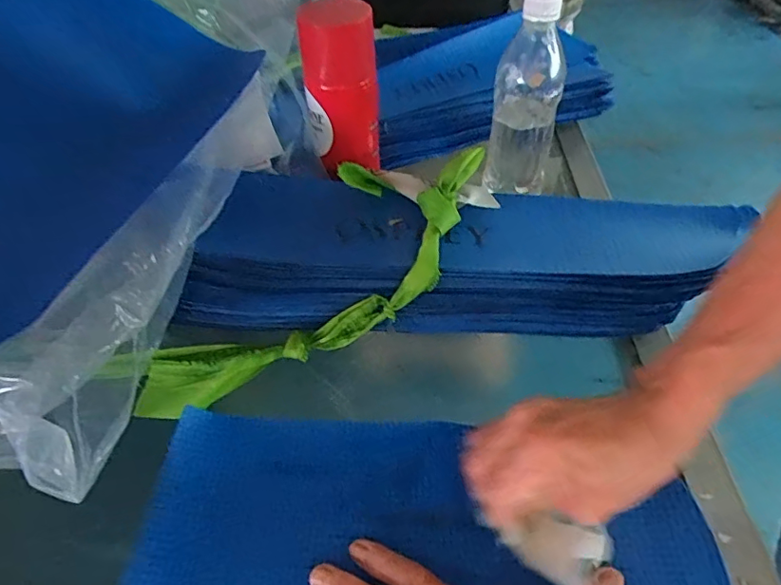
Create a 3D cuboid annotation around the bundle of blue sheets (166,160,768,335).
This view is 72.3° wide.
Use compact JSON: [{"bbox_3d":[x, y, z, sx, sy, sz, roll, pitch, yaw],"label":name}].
[{"bbox_3d":[0.057,-0.029,0.451,0.448,0.103,0.138,1,45,1],"label":"bundle of blue sheets"}]

